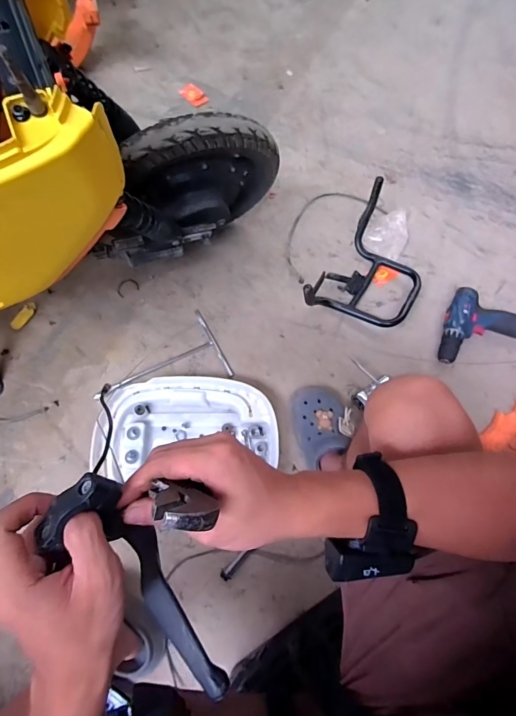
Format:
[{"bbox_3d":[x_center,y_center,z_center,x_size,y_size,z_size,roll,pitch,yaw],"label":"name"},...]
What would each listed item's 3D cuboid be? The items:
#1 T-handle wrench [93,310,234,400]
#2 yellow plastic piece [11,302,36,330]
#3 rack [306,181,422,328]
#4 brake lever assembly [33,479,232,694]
[{"bbox_3d":[-0.217,0.017,0.834,0.278,0.037,0.173,-27,73,-10],"label":"T-handle wrench"},{"bbox_3d":[-0.539,-0.097,0.894,0.025,0.024,0.071,29,73,9],"label":"yellow plastic piece"},{"bbox_3d":[0.262,-0.185,0.866,0.211,0.138,0.328,32,73,10],"label":"rack"},{"bbox_3d":[-0.077,0.147,0.256,0.054,0.052,0.148,-41,85,-14],"label":"brake lever assembly"}]

